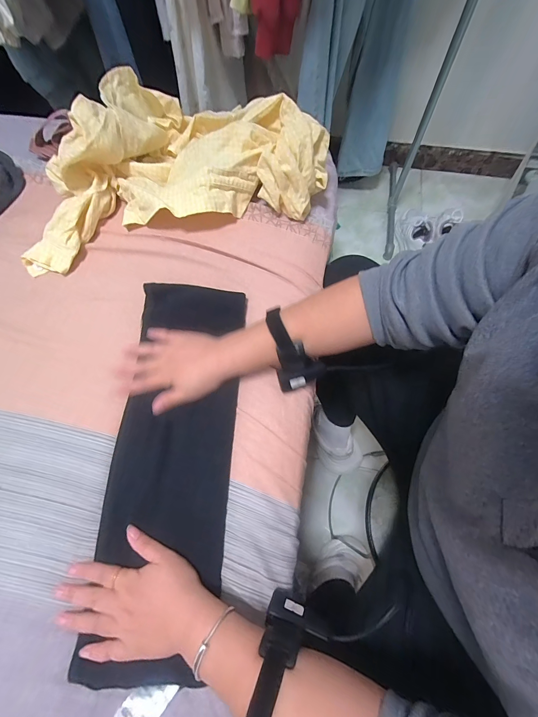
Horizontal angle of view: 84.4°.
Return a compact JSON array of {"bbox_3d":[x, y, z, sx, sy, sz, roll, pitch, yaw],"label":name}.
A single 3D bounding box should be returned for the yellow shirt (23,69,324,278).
[{"bbox_3d":[-0.185,-0.380,0.531,0.532,0.109,0.349,-14,67,-5],"label":"yellow shirt"}]

